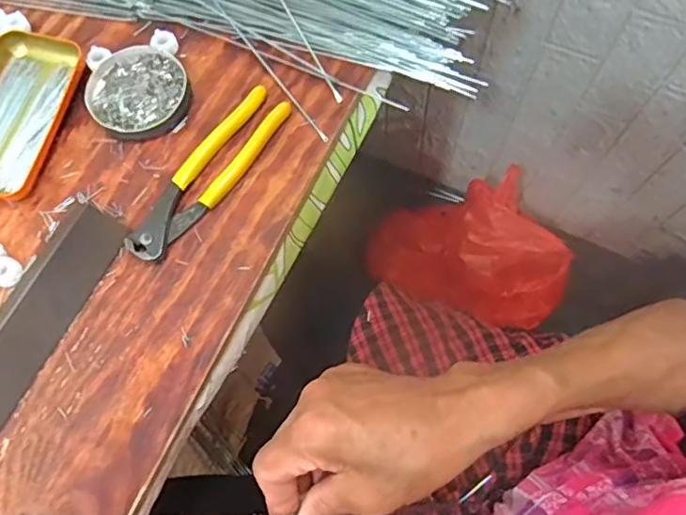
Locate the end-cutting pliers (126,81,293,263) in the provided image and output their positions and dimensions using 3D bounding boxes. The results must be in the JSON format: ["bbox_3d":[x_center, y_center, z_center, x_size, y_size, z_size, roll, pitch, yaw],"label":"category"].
[{"bbox_3d":[-0.104,-0.068,0.452,0.039,0.012,0.161,32,75,12],"label":"end-cutting pliers"}]

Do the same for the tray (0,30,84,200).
[{"bbox_3d":[-0.272,-0.121,0.472,0.076,0.014,0.145,12,72,6],"label":"tray"}]

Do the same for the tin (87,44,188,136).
[{"bbox_3d":[-0.171,-0.139,0.480,0.079,0.012,0.079,-1,71,2],"label":"tin"}]

